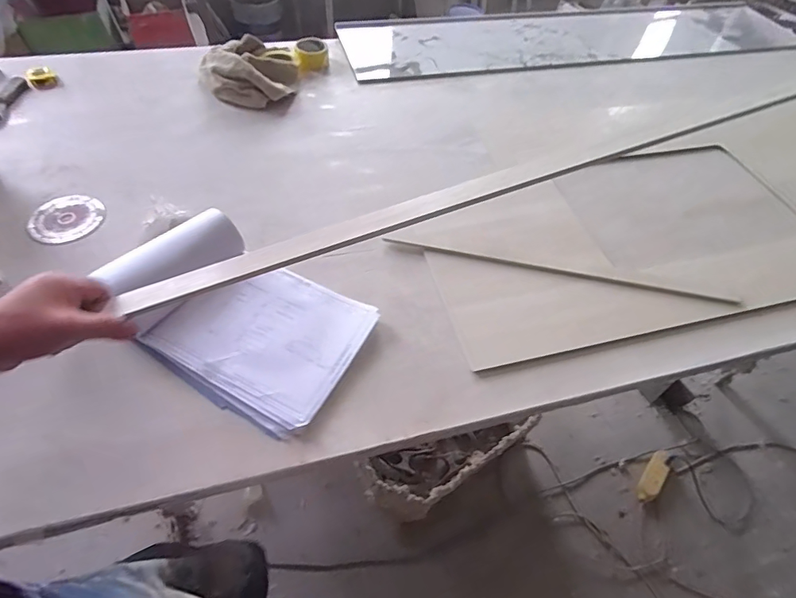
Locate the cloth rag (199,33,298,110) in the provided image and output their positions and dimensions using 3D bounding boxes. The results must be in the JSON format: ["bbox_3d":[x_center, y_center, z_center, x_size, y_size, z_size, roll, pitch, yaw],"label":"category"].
[{"bbox_3d":[-0.362,-0.554,1.090,0.225,0.081,0.212,-12,56,-13],"label":"cloth rag"}]

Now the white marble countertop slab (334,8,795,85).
[{"bbox_3d":[0.509,-0.768,1.319,1.301,0.039,0.300,-10,61,-9],"label":"white marble countertop slab"}]

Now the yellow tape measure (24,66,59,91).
[{"bbox_3d":[-0.865,-0.535,1.103,0.059,0.030,0.052,-30,63,-23],"label":"yellow tape measure"}]

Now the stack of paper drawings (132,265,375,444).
[{"bbox_3d":[-0.207,0.049,0.686,0.289,0.022,0.230,26,56,14],"label":"stack of paper drawings"}]

